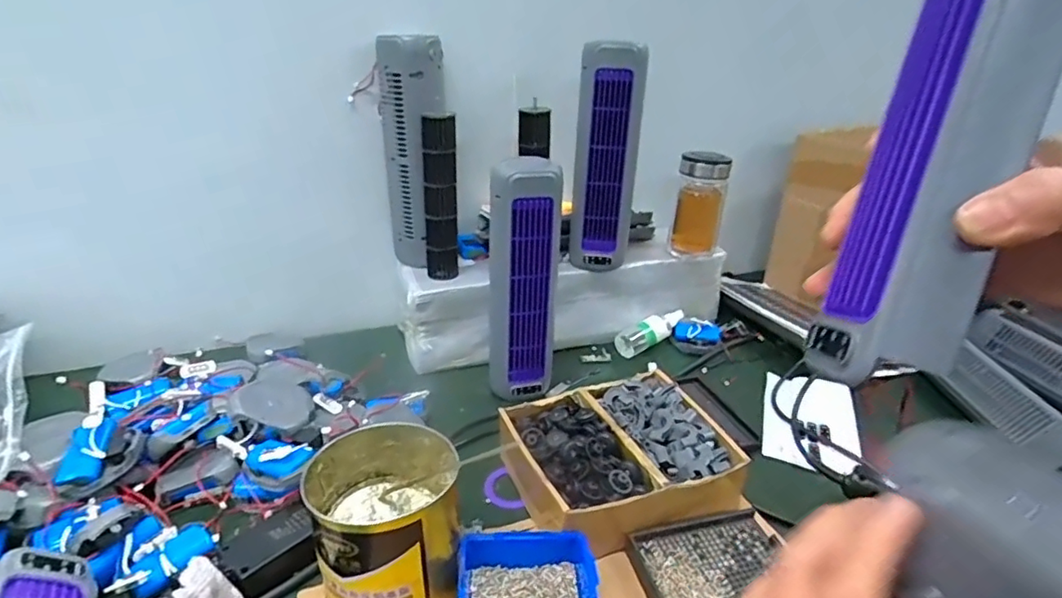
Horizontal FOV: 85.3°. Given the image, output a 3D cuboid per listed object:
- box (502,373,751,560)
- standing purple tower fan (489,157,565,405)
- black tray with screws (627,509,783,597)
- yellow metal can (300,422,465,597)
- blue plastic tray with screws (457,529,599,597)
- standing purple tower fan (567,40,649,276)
[{"bbox_3d":[0.095,0.161,0.613,0.215,0.073,0.168,-9,28,-22],"label":"box"},{"bbox_3d":[-0.010,-0.017,0.713,0.084,0.293,0.052,-2,26,-9],"label":"standing purple tower fan"},{"bbox_3d":[0.166,0.247,0.528,0.137,0.024,0.099,-6,27,-18],"label":"black tray with screws"},{"bbox_3d":[-0.120,0.193,0.492,0.121,0.114,0.132,-14,30,-30],"label":"yellow metal can"},{"bbox_3d":[-0.004,0.245,0.487,0.113,0.046,0.086,1,26,-4],"label":"blue plastic tray with screws"},{"bbox_3d":[0.103,-0.192,0.797,0.086,0.298,0.061,-2,26,-8],"label":"standing purple tower fan"}]

